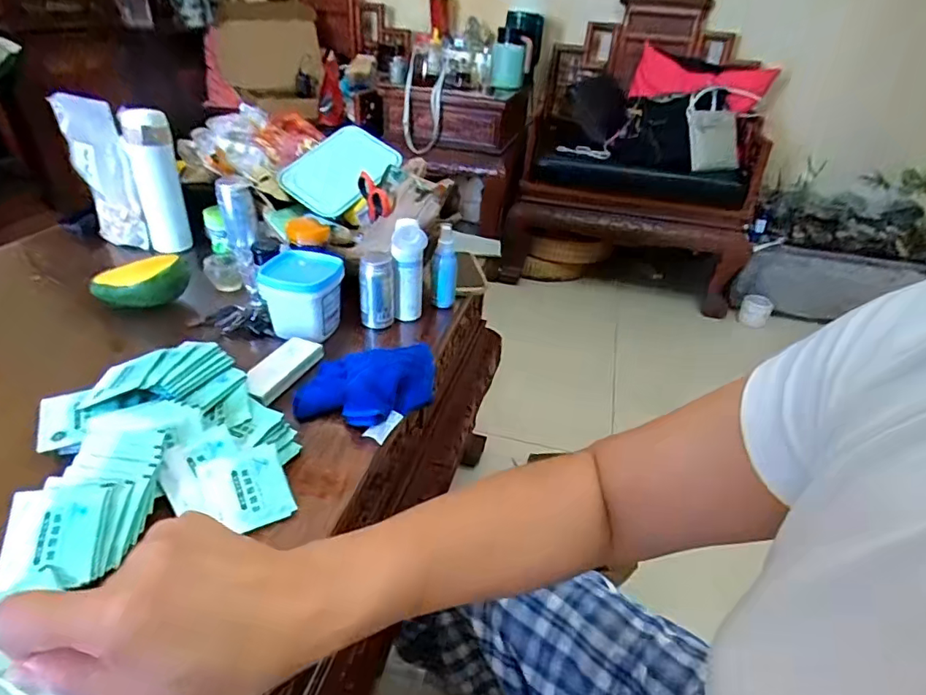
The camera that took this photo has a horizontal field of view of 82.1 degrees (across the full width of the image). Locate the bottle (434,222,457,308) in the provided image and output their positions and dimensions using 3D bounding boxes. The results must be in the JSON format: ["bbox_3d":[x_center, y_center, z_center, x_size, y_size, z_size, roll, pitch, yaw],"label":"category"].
[{"bbox_3d":[-0.026,-0.124,0.817,0.032,0.126,0.030,6,34,1],"label":"bottle"}]

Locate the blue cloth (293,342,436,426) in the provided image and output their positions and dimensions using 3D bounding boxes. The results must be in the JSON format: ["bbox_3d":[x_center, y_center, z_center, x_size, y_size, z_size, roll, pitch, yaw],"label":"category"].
[{"bbox_3d":[-0.116,0.034,0.651,0.166,0.042,0.144,0,34,-7],"label":"blue cloth"}]

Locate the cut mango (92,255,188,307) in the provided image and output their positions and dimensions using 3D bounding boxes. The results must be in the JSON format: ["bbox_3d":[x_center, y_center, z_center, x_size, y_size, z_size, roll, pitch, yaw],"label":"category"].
[{"bbox_3d":[-0.460,-0.084,0.767,0.124,0.075,0.062,-11,37,-22],"label":"cut mango"}]

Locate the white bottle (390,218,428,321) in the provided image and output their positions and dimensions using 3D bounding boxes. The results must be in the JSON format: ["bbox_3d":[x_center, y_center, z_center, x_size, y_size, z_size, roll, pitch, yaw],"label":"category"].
[{"bbox_3d":[-0.079,-0.106,0.763,0.047,0.150,0.039,0,34,-7],"label":"white bottle"}]

